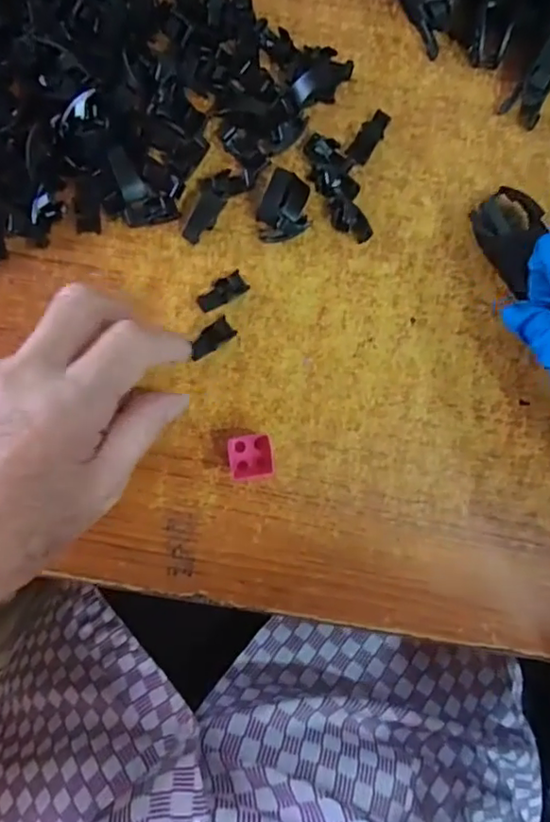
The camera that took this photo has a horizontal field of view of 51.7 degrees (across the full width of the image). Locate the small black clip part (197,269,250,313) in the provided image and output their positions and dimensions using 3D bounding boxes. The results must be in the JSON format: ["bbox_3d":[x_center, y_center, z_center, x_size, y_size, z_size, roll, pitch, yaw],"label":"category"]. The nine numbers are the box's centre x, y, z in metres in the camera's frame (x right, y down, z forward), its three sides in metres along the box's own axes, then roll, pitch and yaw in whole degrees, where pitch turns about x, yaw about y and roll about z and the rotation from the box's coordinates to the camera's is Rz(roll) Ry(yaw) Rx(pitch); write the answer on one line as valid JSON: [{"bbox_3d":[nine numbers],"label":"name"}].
[{"bbox_3d":[-0.026,-0.060,0.286,0.026,0.009,0.011,-36,92,-1],"label":"small black clip part"}]

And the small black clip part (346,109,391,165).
[{"bbox_3d":[0.048,-0.139,0.289,0.012,0.008,0.027,31,90,-2],"label":"small black clip part"}]

